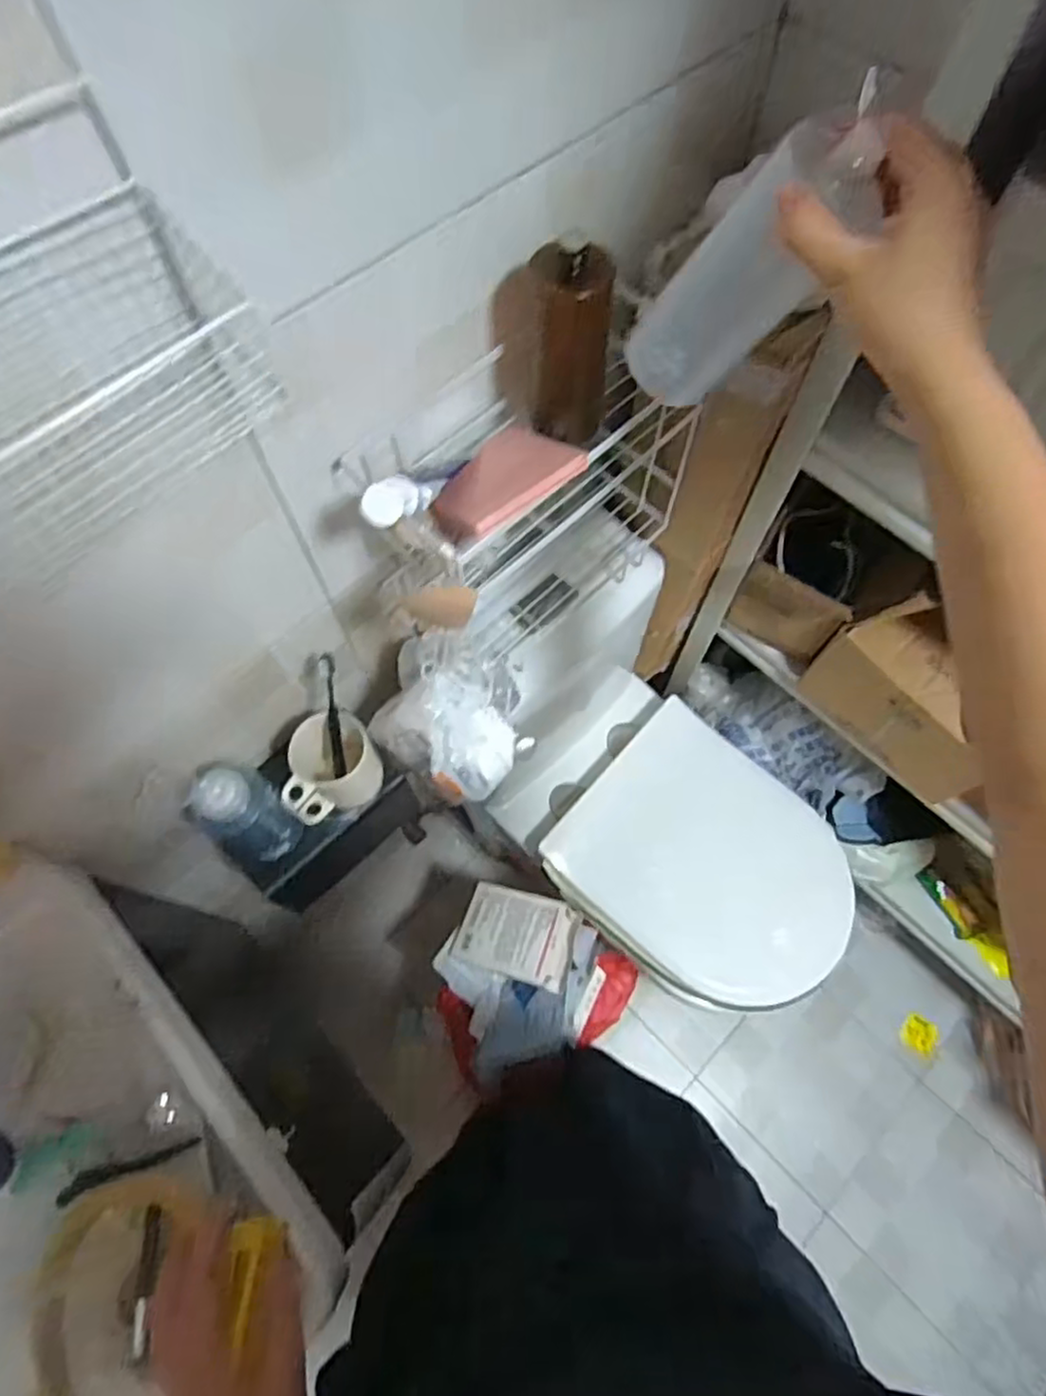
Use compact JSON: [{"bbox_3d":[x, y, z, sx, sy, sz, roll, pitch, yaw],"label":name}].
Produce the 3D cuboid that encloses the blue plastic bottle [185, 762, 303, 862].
[{"bbox_3d":[-0.286,0.118,0.728,0.084,0.140,0.072,14,68,6],"label":"blue plastic bottle"}]

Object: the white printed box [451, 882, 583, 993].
[{"bbox_3d":[-0.010,0.368,1.109,0.186,0.022,0.125,9,66,25],"label":"white printed box"}]

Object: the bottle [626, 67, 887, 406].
[{"bbox_3d":[0.129,-0.243,0.416,0.056,0.178,0.058,12,65,-23],"label":"bottle"}]

